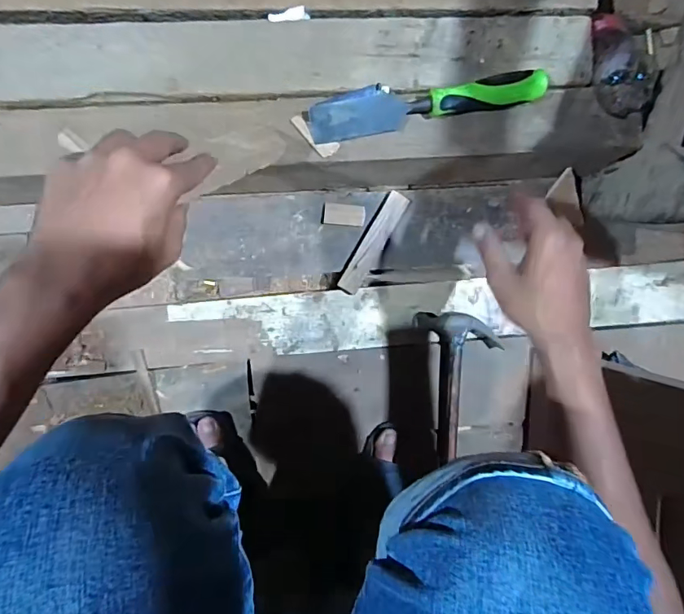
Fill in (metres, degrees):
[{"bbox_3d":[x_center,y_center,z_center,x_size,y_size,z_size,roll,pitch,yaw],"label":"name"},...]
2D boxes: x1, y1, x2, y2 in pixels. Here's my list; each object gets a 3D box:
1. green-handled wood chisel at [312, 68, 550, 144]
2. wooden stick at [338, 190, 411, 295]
[{"bbox_3d":[0.091,-0.223,0.505,0.251,0.031,0.046,-12,98,-5],"label":"green-handled wood chisel"},{"bbox_3d":[0.043,-0.087,0.641,0.030,0.015,0.148,30,92,-9],"label":"wooden stick"}]

